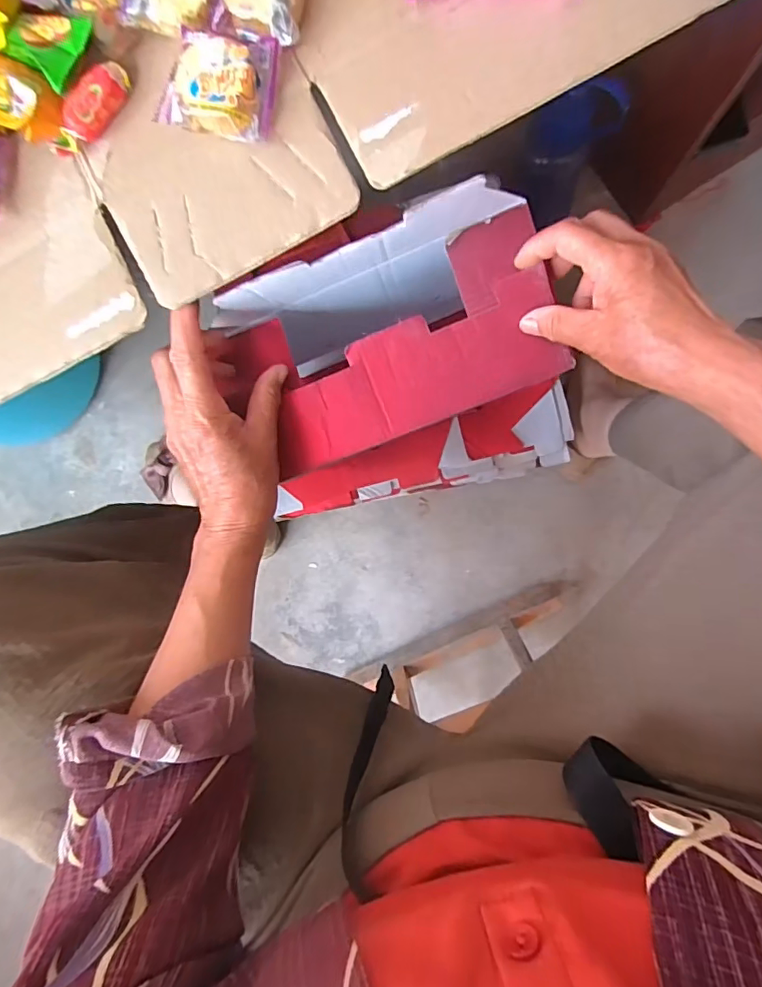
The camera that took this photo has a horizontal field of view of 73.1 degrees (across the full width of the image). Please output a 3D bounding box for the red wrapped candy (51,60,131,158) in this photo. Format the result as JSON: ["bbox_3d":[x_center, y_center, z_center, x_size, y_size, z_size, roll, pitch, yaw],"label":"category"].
[{"bbox_3d":[-0.169,-0.221,0.296,0.018,0.014,0.059,41,92,7],"label":"red wrapped candy"}]

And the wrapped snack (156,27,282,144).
[{"bbox_3d":[-0.090,-0.229,0.288,0.058,0.024,0.052,15,88,7],"label":"wrapped snack"}]

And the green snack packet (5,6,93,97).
[{"bbox_3d":[-0.184,-0.253,0.289,0.038,0.015,0.040,35,91,7],"label":"green snack packet"}]

